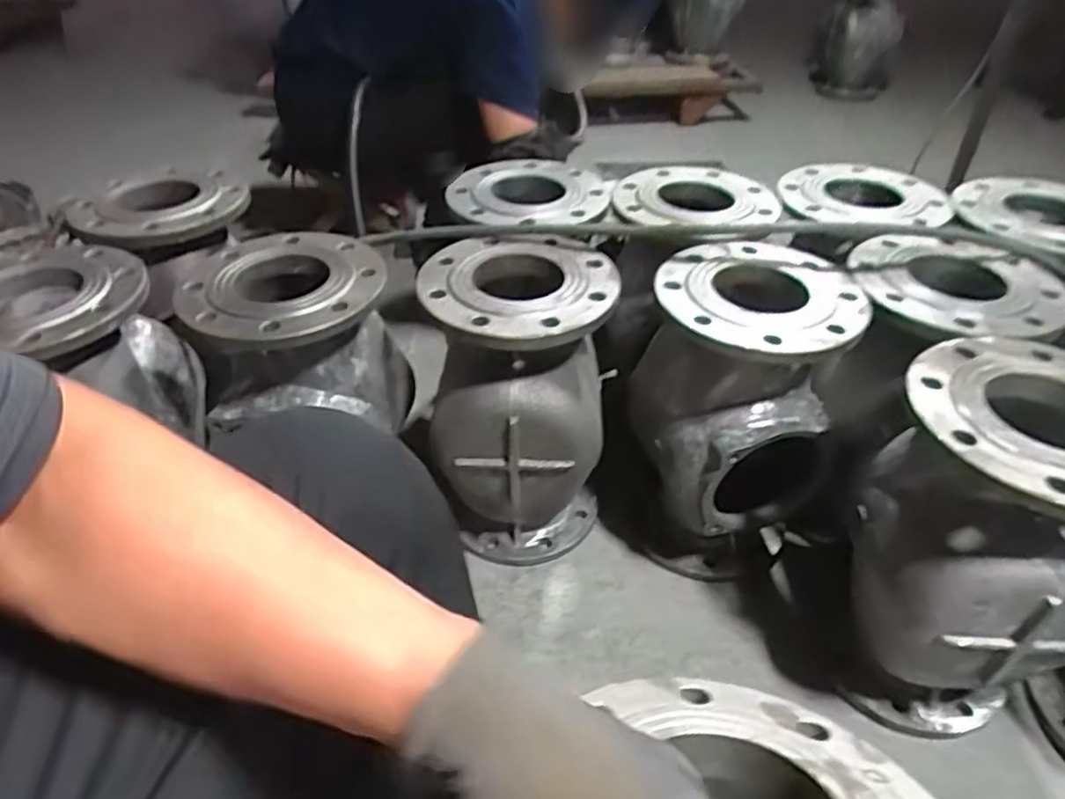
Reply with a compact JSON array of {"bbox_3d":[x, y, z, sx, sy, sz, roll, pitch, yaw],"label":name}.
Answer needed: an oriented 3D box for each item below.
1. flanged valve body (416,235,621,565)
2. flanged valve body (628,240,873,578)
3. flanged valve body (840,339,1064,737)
[{"bbox_3d":[-0.015,0.016,0.837,0.205,0.373,0.203,-3,41,-3],"label":"flanged valve body"},{"bbox_3d":[0.235,0.026,0.821,0.185,0.370,0.194,0,41,0],"label":"flanged valve body"},{"bbox_3d":[0.428,0.155,0.667,0.221,0.362,0.230,0,41,0],"label":"flanged valve body"}]

